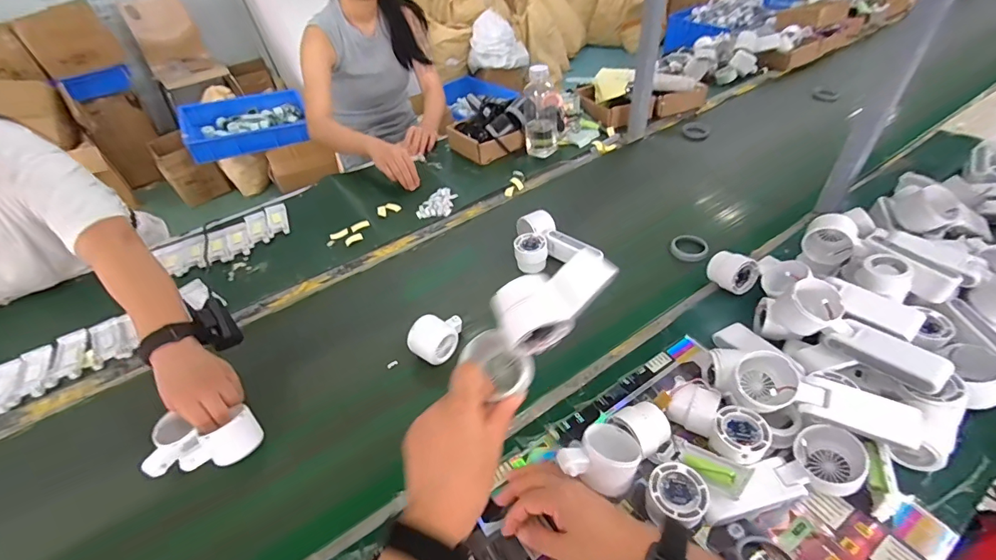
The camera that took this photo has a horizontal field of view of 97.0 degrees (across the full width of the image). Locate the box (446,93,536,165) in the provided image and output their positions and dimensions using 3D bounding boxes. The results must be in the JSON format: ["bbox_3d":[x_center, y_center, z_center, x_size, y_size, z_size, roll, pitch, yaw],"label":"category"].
[{"bbox_3d":[-0.024,-0.360,1.030,0.157,0.091,0.158,-33,49,-26],"label":"box"}]

